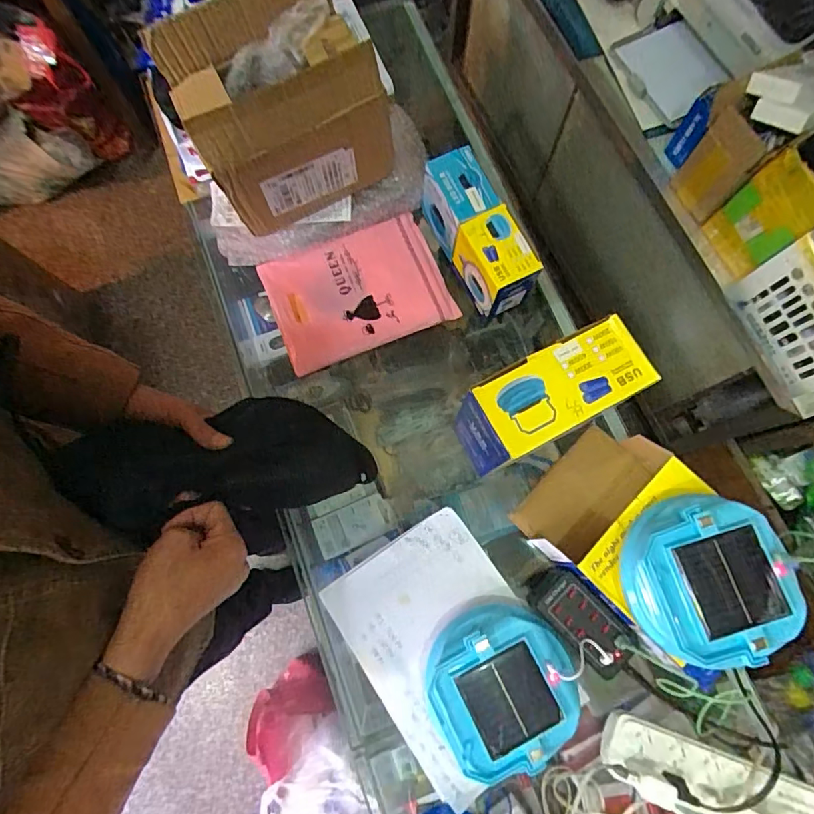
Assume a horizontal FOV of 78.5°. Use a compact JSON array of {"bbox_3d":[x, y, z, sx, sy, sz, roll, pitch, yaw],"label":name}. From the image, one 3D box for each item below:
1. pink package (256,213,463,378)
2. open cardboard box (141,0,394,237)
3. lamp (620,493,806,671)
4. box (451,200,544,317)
[{"bbox_3d":[-0.075,-0.174,0.748,0.255,0.022,0.183,-22,77,-5],"label":"pink package"},{"bbox_3d":[-0.169,-0.397,0.649,0.230,0.209,0.201,-28,77,-6],"label":"open cardboard box"},{"bbox_3d":[0.321,0.186,0.547,0.150,0.093,0.163,0,76,0],"label":"lamp"},{"bbox_3d":[0.124,-0.199,0.696,0.078,0.107,0.113,-28,77,-6],"label":"box"}]

